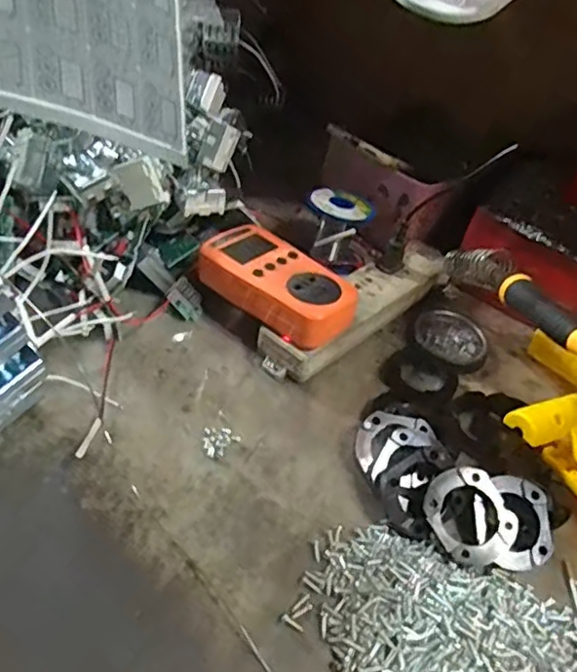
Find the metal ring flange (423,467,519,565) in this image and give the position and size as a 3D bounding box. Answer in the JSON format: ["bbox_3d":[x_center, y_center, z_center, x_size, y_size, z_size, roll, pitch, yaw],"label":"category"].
[{"bbox_3d":[0.114,0.113,0.371,0.047,0.006,0.058,-32,76,-3],"label":"metal ring flange"}]

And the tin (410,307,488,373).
[{"bbox_3d":[0.141,0.004,0.521,0.063,0.017,0.064,7,43,-7],"label":"tin"}]

